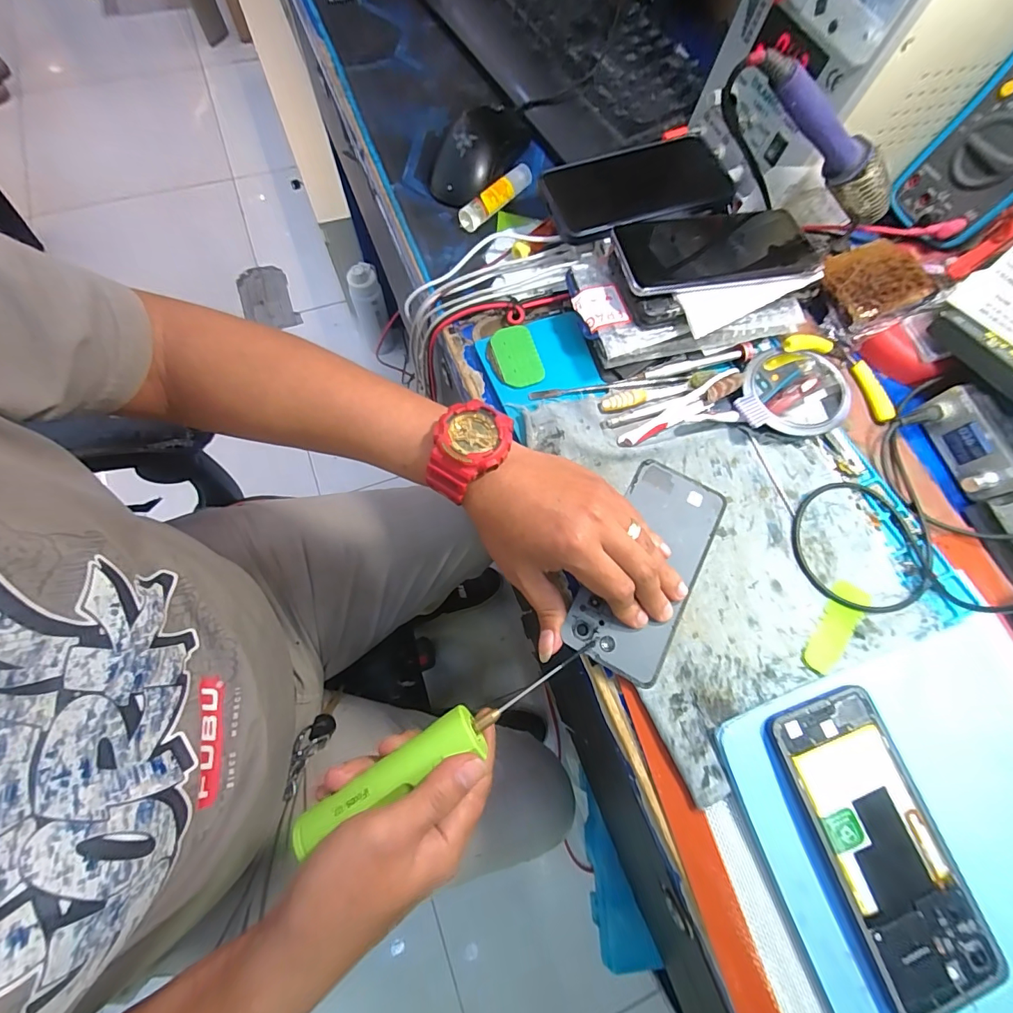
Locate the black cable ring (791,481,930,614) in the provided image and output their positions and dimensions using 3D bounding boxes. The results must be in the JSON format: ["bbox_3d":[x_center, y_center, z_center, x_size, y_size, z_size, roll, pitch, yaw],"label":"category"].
[{"bbox_3d":[0.257,0.028,0.327,0.088,0.010,0.097,-8,73,-7],"label":"black cable ring"}]

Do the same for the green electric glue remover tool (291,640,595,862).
[{"bbox_3d":[-0.036,0.143,0.276,0.207,0.023,0.022,-29,75,-10],"label":"green electric glue remover tool"}]

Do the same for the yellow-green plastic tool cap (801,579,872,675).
[{"bbox_3d":[0.229,0.084,0.310,0.022,0.009,0.070,41,74,9],"label":"yellow-green plastic tool cap"}]

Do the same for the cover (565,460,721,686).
[{"bbox_3d":[0.102,0.041,0.321,0.072,0.007,0.156,30,70,10],"label":"cover"}]

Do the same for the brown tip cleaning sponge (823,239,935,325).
[{"bbox_3d":[0.309,-0.193,0.373,0.062,0.014,0.069,-18,75,-3],"label":"brown tip cleaning sponge"}]

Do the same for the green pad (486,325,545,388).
[{"bbox_3d":[0.007,-0.125,0.374,0.042,0.008,0.056,-14,73,-9],"label":"green pad"}]

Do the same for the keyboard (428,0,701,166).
[{"bbox_3d":[0.037,-0.552,0.501,0.183,0.040,0.460,-24,75,-11],"label":"keyboard"}]

